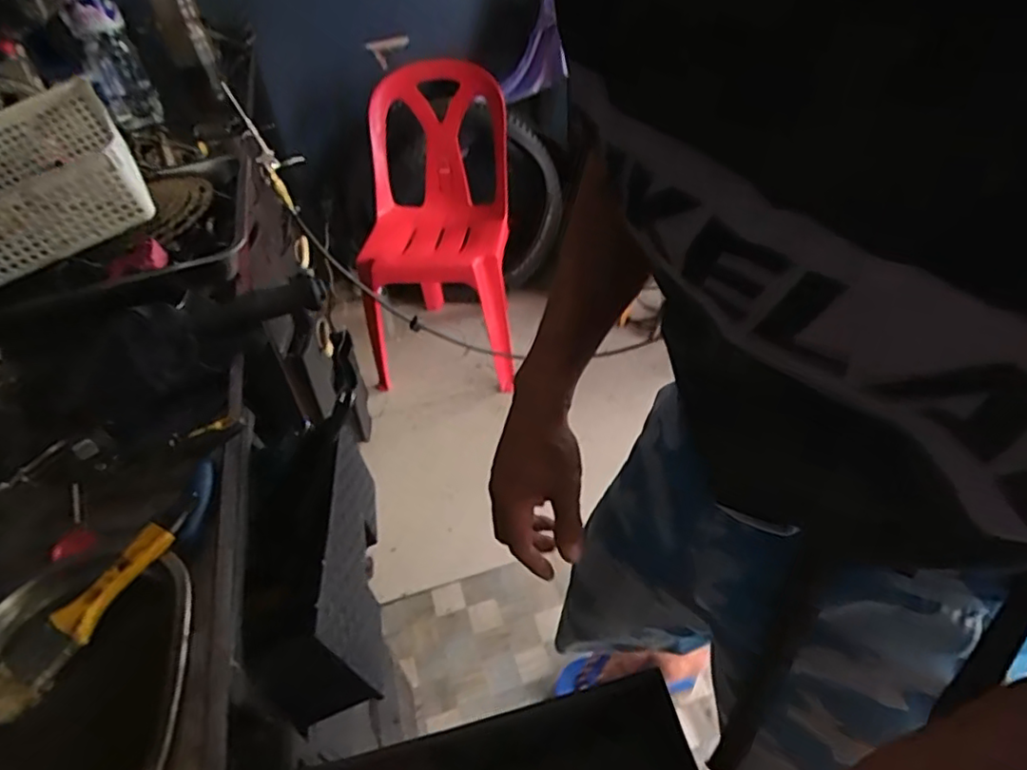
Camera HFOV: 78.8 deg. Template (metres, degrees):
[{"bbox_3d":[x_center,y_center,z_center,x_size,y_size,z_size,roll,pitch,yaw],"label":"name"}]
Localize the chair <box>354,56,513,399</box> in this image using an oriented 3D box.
[{"bbox_3d":[-0.218,-0.474,1.833,0.426,0.739,0.535,2,42,8],"label":"chair"}]

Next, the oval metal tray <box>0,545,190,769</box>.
[{"bbox_3d":[-0.283,0.195,0.390,0.150,0.023,0.222,-11,41,-6],"label":"oval metal tray"}]

